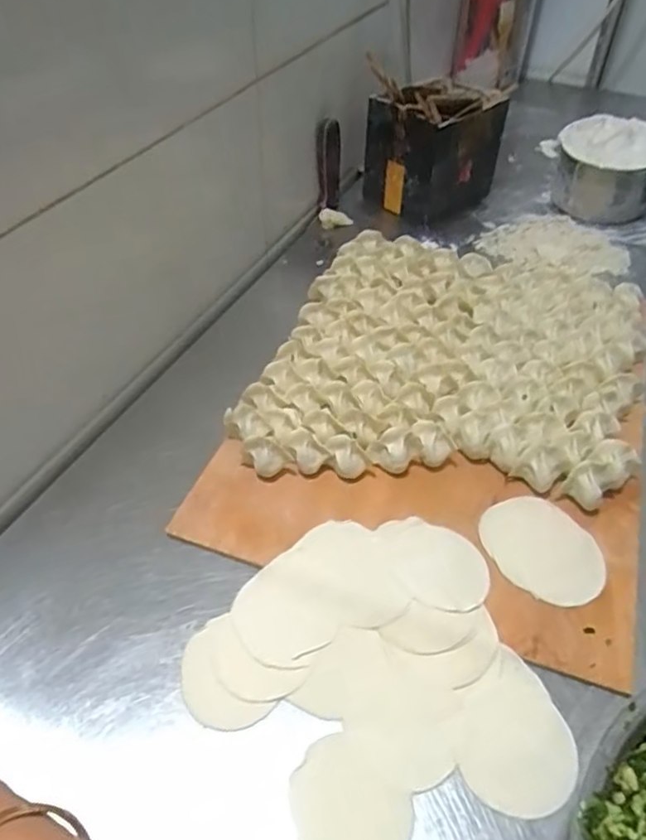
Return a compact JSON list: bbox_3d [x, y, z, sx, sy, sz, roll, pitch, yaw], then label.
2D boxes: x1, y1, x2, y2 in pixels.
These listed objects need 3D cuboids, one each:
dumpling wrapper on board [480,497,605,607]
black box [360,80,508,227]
[{"bbox_3d":[0.174,0.100,0.492,0.080,0.004,0.095,-27,51,-24],"label":"dumpling wrapper on board"},{"bbox_3d":[0.150,-0.371,0.842,0.124,0.156,0.141,35,55,29],"label":"black box"}]

